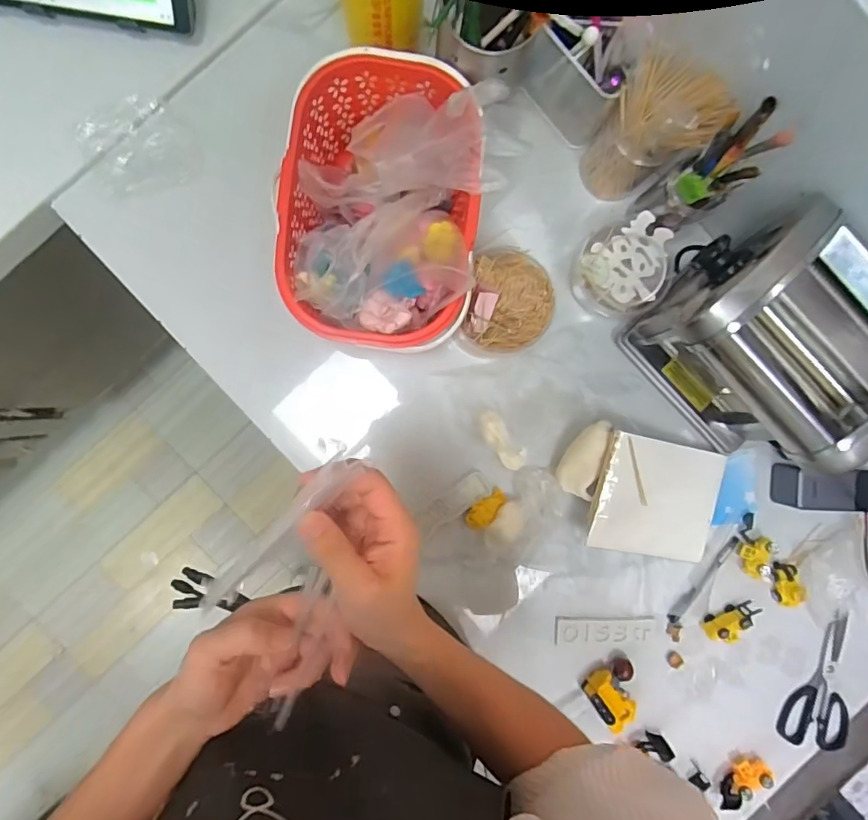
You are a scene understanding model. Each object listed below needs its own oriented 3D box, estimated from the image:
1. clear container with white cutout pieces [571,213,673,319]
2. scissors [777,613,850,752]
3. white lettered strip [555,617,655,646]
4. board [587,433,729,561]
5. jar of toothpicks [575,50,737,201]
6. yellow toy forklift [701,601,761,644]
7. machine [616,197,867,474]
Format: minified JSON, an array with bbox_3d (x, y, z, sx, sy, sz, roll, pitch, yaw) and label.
[{"bbox_3d":[0.229,-0.179,0.639,0.103,0.091,0.101,0,92,-4],"label":"clear container with white cutout pieces"},{"bbox_3d":[0.526,0.364,0.683,0.090,0.013,0.178,10,92,-4],"label":"scissors"},{"bbox_3d":[0.225,0.291,0.667,0.128,0.007,0.035,0,92,-4],"label":"white lettered strip"},{"bbox_3d":[0.286,0.115,0.647,0.183,0.014,0.147,12,96,-20],"label":"board"},{"bbox_3d":[0.234,-0.307,0.570,0.084,0.172,0.100,-44,94,-1],"label":"jar of toothpicks"},{"bbox_3d":[0.393,0.279,0.669,0.072,0.024,0.033,-27,94,-2],"label":"yellow toy forklift"},{"bbox_3d":[0.367,-0.081,0.562,0.186,0.199,0.249,-43,94,-1],"label":"machine"}]

